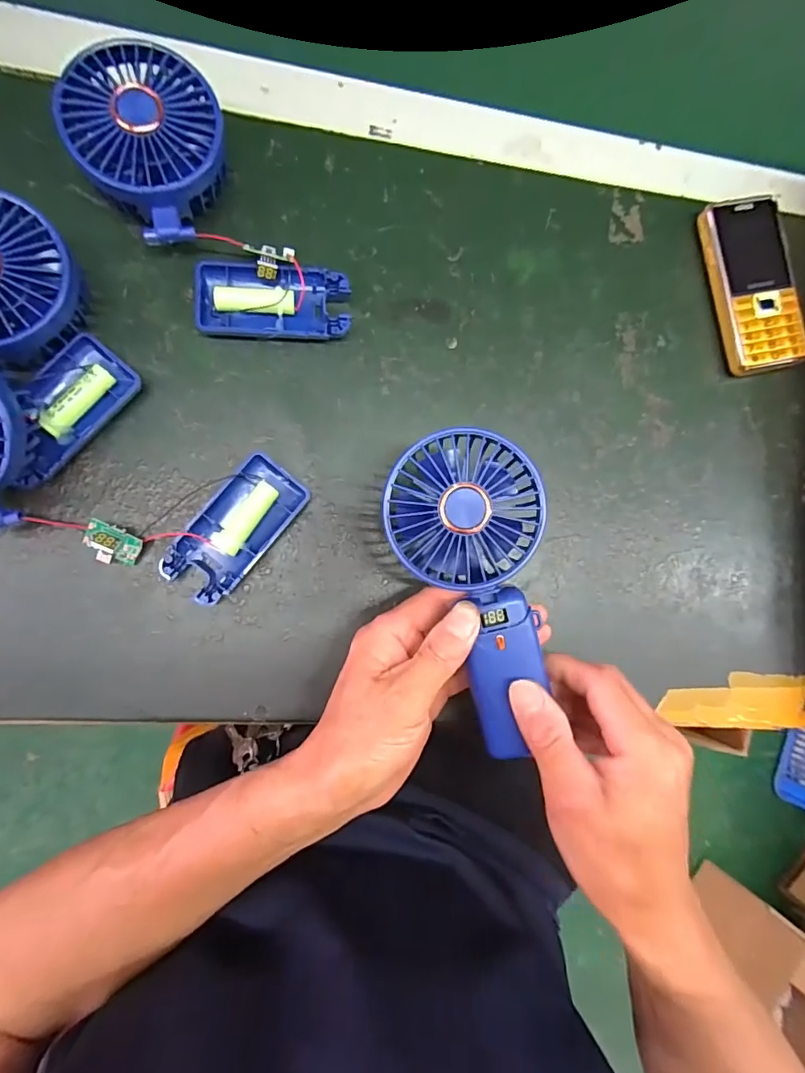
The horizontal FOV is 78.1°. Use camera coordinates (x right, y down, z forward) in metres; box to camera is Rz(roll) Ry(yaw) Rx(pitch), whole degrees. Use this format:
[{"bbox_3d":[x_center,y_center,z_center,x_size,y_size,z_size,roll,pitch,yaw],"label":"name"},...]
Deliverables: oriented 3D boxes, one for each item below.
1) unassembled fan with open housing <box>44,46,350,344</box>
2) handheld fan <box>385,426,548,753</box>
[{"bbox_3d":[-0.118,-0.196,0.306,0.088,0.033,0.194,-43,106,-9],"label":"unassembled fan with open housing"},{"bbox_3d":[0.042,0.031,0.274,0.080,0.028,0.174,-13,92,-10],"label":"handheld fan"}]

